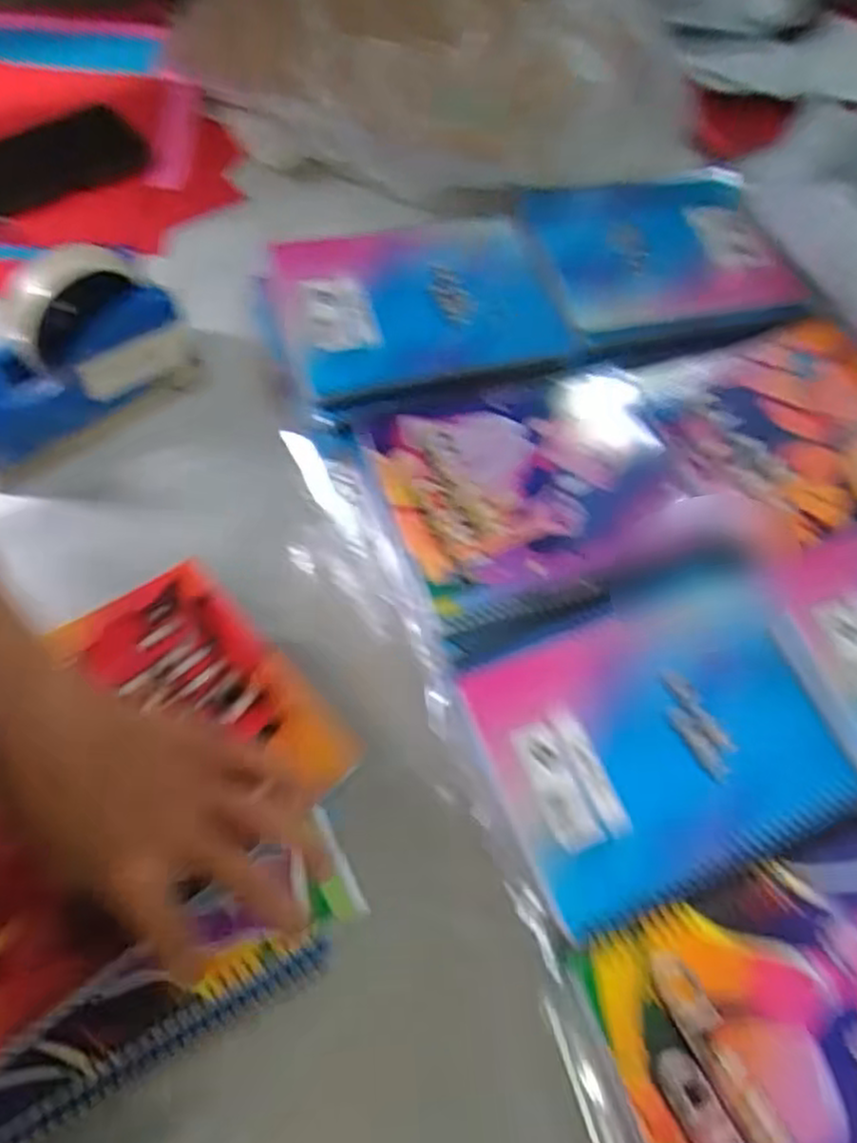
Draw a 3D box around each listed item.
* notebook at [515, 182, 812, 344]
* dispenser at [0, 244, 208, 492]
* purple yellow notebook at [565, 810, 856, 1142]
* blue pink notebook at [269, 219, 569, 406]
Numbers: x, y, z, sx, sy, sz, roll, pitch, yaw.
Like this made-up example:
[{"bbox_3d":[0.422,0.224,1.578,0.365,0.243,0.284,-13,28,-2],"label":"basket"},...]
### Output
[{"bbox_3d":[0.181,-0.255,0.605,0.190,0.019,0.148,-13,66,-9],"label":"notebook"},{"bbox_3d":[-0.228,-0.129,0.472,0.155,0.104,0.058,-36,72,-20],"label":"dispenser"},{"bbox_3d":[0.188,0.227,0.368,0.193,0.013,0.158,-18,66,-11],"label":"purple yellow notebook"},{"bbox_3d":[-0.005,-0.198,0.557,0.189,0.013,0.155,-16,66,-10],"label":"blue pink notebook"}]

